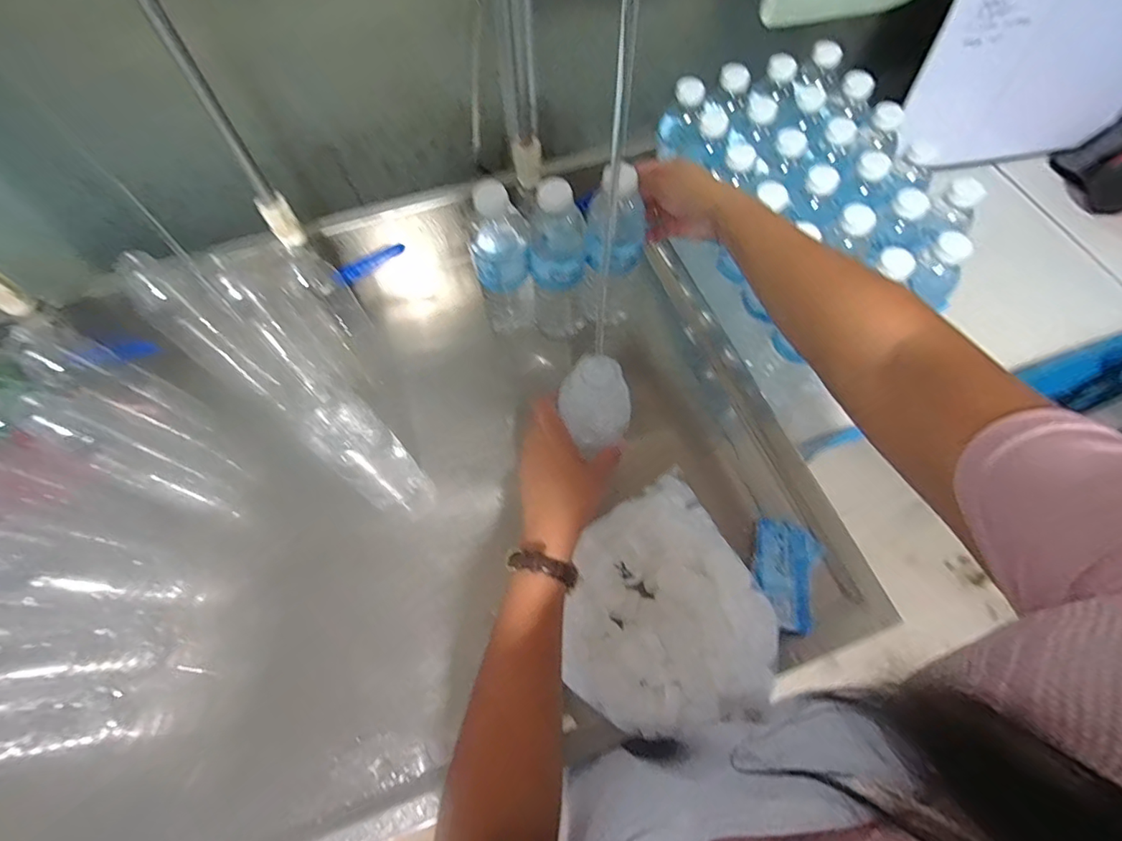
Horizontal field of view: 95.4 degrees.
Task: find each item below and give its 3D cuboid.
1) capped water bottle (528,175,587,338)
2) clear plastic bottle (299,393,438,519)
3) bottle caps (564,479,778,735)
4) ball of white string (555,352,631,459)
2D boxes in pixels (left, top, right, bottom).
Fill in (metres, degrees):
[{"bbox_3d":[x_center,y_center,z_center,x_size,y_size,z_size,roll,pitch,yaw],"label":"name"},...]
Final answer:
[{"bbox_3d":[-0.003,-0.162,0.556,0.058,0.212,0.056,-1,64,1],"label":"capped water bottle"},{"bbox_3d":[-0.171,0.037,0.483,0.050,0.198,0.061,29,68,14],"label":"clear plastic bottle"},{"bbox_3d":[0.090,0.181,0.475,0.195,0.057,0.210,-30,67,-13],"label":"bottle caps"},{"bbox_3d":[0.030,-0.012,0.417,0.047,0.084,0.045,-33,68,-14],"label":"ball of white string"}]

